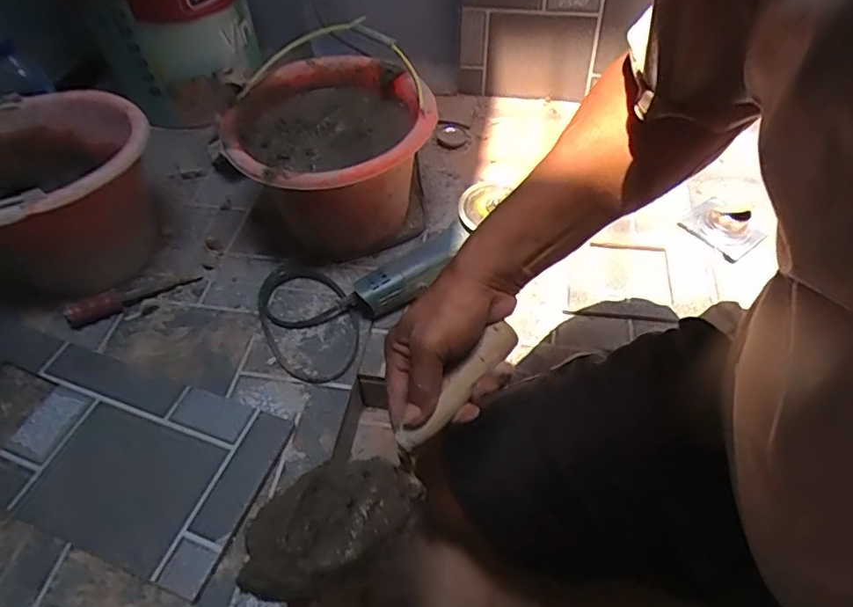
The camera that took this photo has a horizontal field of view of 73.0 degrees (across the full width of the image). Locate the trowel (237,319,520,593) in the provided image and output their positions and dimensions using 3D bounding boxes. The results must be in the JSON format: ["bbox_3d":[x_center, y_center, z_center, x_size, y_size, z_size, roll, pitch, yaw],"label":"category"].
[{"bbox_3d":[-0.024,0.123,0.453,0.264,0.058,0.080,-39,59,-9],"label":"trowel"}]

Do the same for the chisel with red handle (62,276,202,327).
[{"bbox_3d":[-0.421,-0.012,0.825,0.174,0.029,0.033,-21,54,-12],"label":"chisel with red handle"}]

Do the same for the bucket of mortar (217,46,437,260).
[{"bbox_3d":[-0.132,-0.215,0.860,0.278,0.184,0.282,-2,52,2],"label":"bucket of mortar"}]

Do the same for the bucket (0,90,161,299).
[{"bbox_3d":[-0.535,-0.156,0.837,0.280,0.191,0.287,-2,52,2],"label":"bucket"}]

